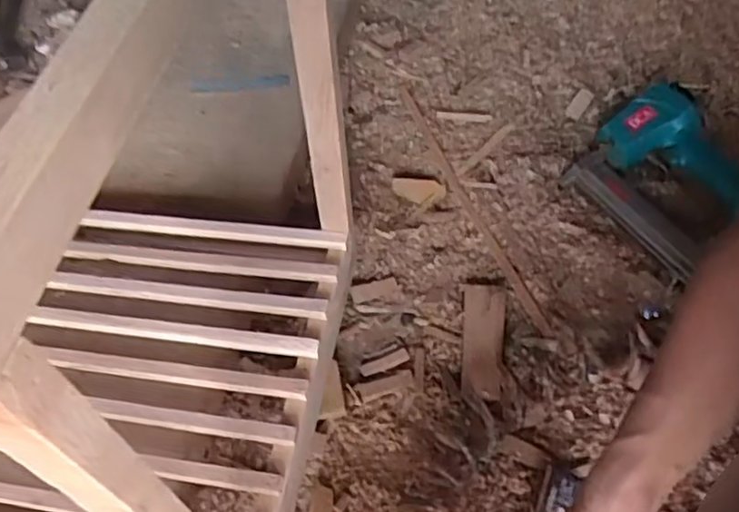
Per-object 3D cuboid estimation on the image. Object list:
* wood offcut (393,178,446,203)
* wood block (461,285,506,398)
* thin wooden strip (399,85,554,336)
[{"bbox_3d":[0.054,-0.073,0.726,0.057,0.012,0.027,2,56,0],"label":"wood offcut"},{"bbox_3d":[0.105,0.075,0.619,0.038,0.020,0.115,8,56,4],"label":"wood block"},{"bbox_3d":[0.102,-0.068,0.722,0.014,0.009,0.357,-16,58,-11],"label":"thin wooden strip"}]

